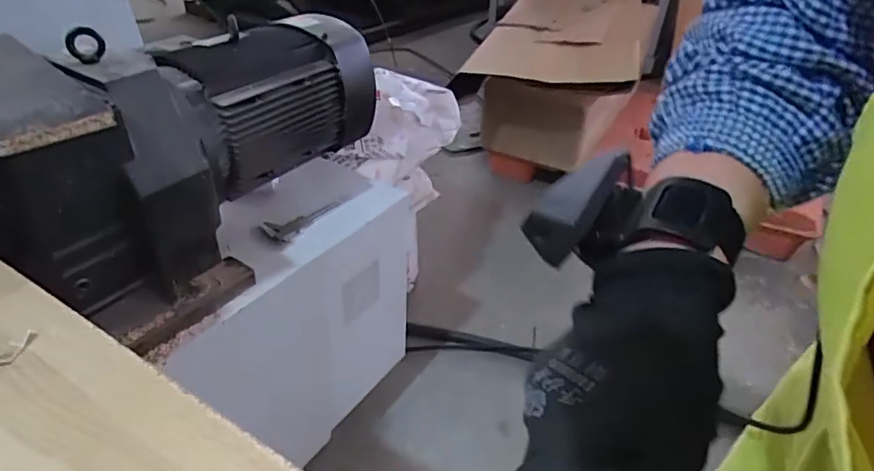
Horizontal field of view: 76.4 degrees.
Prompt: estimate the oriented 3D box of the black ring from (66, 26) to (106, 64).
[{"bbox_3d":[-0.403,-0.218,0.639,0.018,0.042,0.041,6,53,29],"label":"black ring"}]

